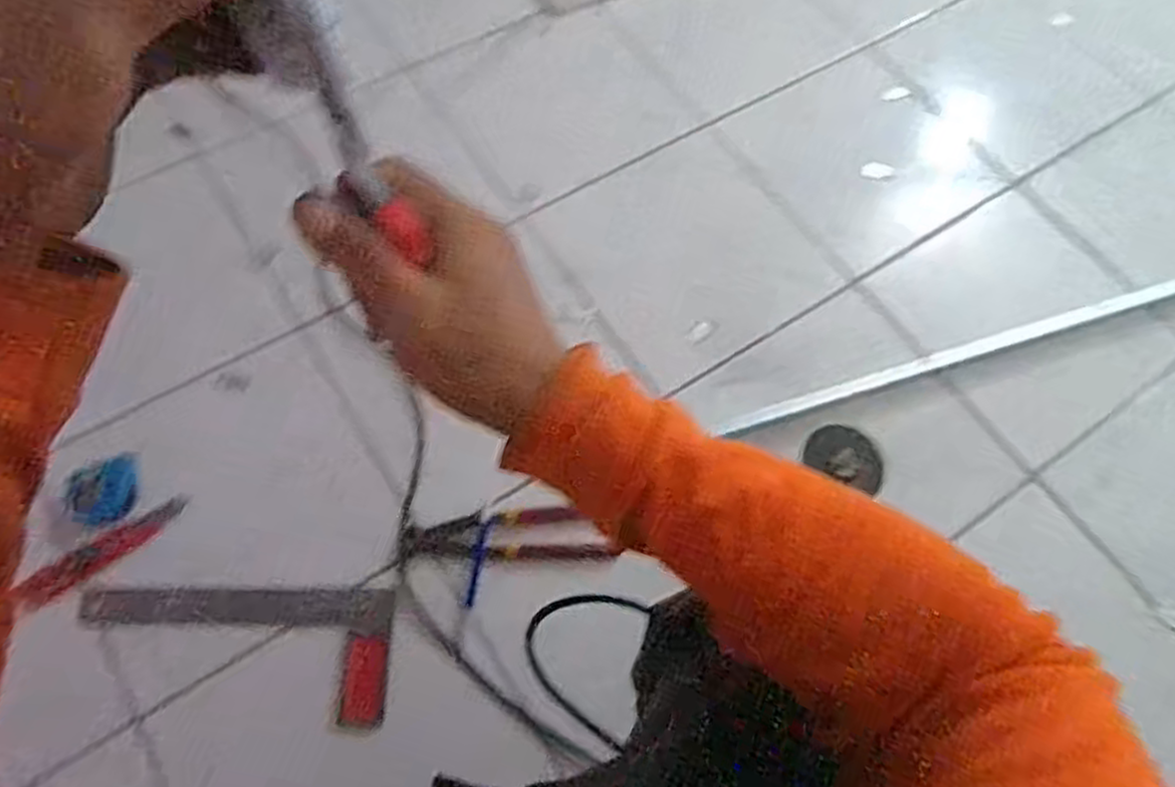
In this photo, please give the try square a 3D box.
[{"bbox_3d":[-0.335,0.246,0.720,0.289,0.023,0.120,2,66,-2],"label":"try square"}]

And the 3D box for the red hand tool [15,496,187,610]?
[{"bbox_3d":[-0.476,0.152,0.744,0.156,0.022,0.030,-36,72,-28],"label":"red hand tool"}]

